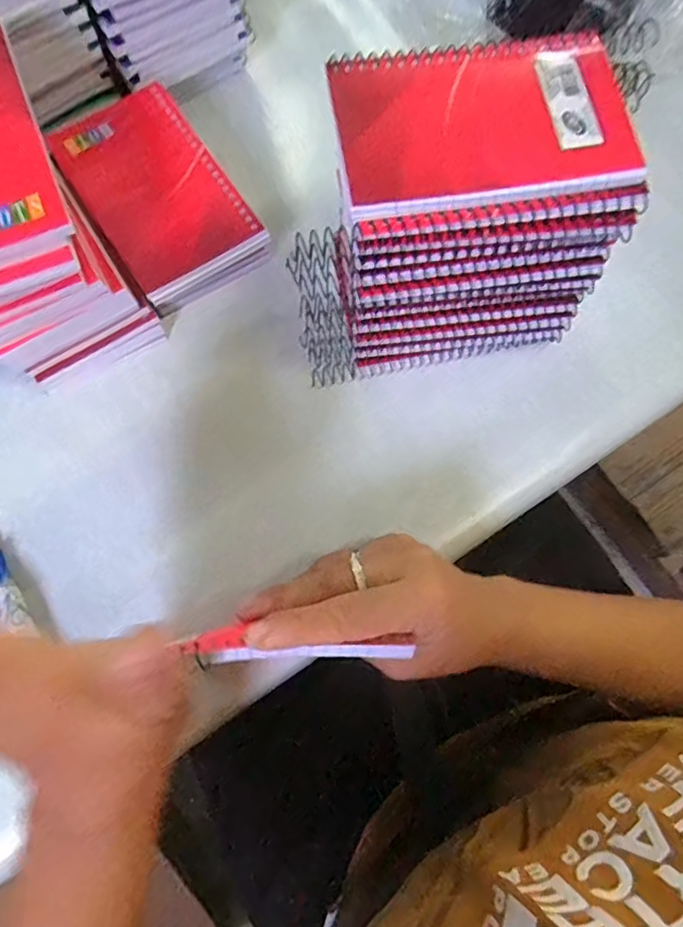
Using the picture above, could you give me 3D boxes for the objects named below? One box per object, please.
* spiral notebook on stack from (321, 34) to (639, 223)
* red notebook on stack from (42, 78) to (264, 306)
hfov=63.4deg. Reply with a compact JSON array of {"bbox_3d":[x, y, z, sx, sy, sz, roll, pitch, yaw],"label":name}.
[{"bbox_3d":[0.067,-0.156,0.250,0.119,0.010,0.084,-7,77,-2],"label":"spiral notebook on stack"},{"bbox_3d":[-0.115,-0.168,0.338,0.080,0.012,0.132,-33,79,-9],"label":"red notebook on stack"}]

